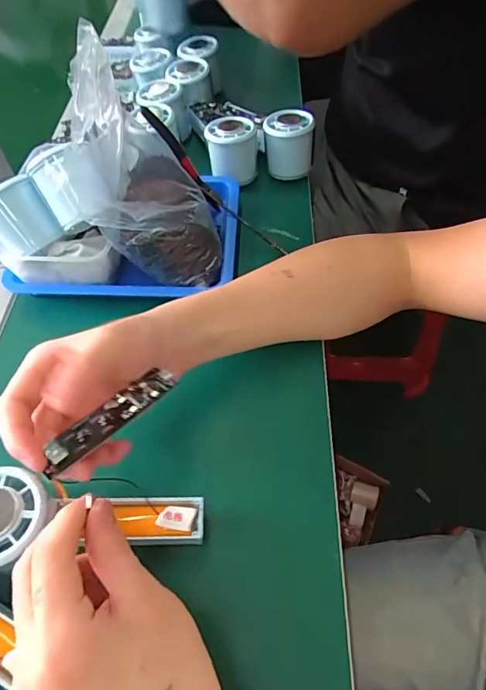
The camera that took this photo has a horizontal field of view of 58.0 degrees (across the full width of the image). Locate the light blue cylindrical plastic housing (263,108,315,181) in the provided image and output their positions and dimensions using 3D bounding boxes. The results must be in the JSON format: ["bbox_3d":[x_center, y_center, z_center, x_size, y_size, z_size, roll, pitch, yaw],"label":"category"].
[{"bbox_3d":[0.053,-0.229,0.510,0.054,0.066,0.052,-1,56,2],"label":"light blue cylindrical plastic housing"}]

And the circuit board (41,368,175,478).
[{"bbox_3d":[-0.078,0.042,0.260,0.019,0.008,0.088,37,55,24],"label":"circuit board"}]

